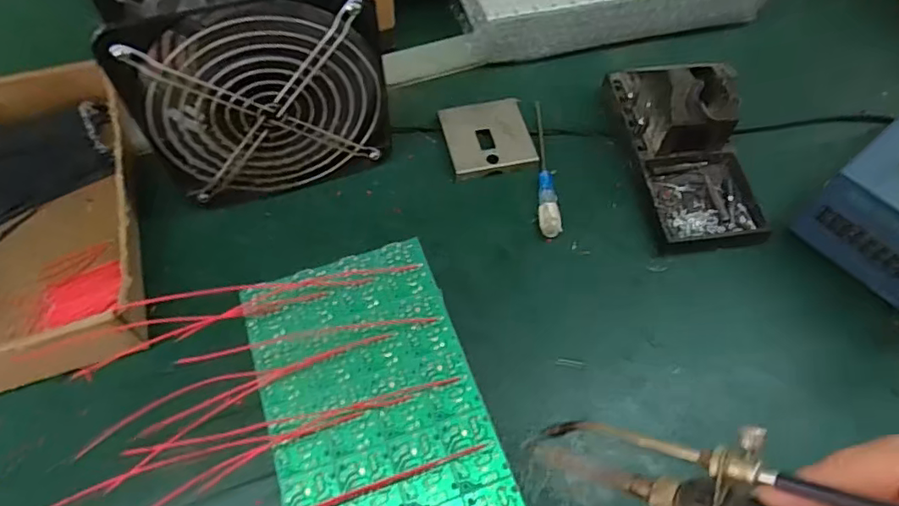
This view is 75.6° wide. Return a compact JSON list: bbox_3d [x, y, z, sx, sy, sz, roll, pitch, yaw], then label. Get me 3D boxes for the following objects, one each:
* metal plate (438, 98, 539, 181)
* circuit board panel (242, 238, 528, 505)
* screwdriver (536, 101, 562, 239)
[{"bbox_3d":[0.029,-0.088,0.441,0.065,0.008,0.064,-12,60,-8],"label":"metal plate"},{"bbox_3d":[-0.035,0.078,0.283,0.106,0.005,0.176,-14,61,-9],"label":"circuit board panel"},{"bbox_3d":[0.070,-0.068,0.430,0.015,0.011,0.130,0,59,-1],"label":"screwdriver"}]

